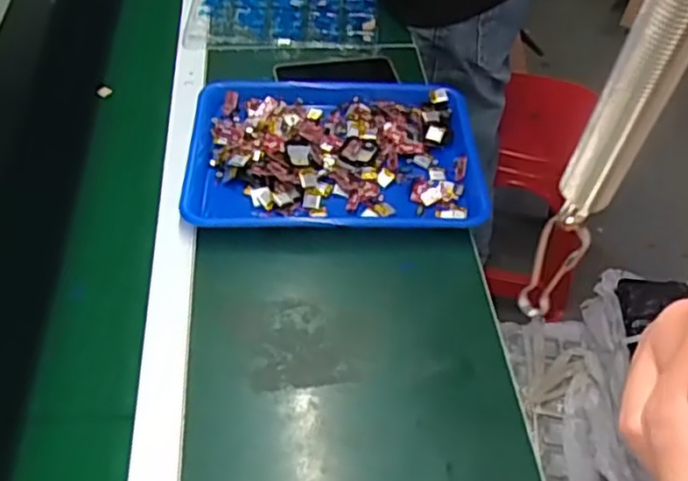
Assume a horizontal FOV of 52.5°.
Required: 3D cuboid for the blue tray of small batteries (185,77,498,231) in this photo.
[{"bbox_3d":[-0.013,-0.105,0.829,0.332,0.031,0.240,0,48,-3],"label":"blue tray of small batteries"}]

